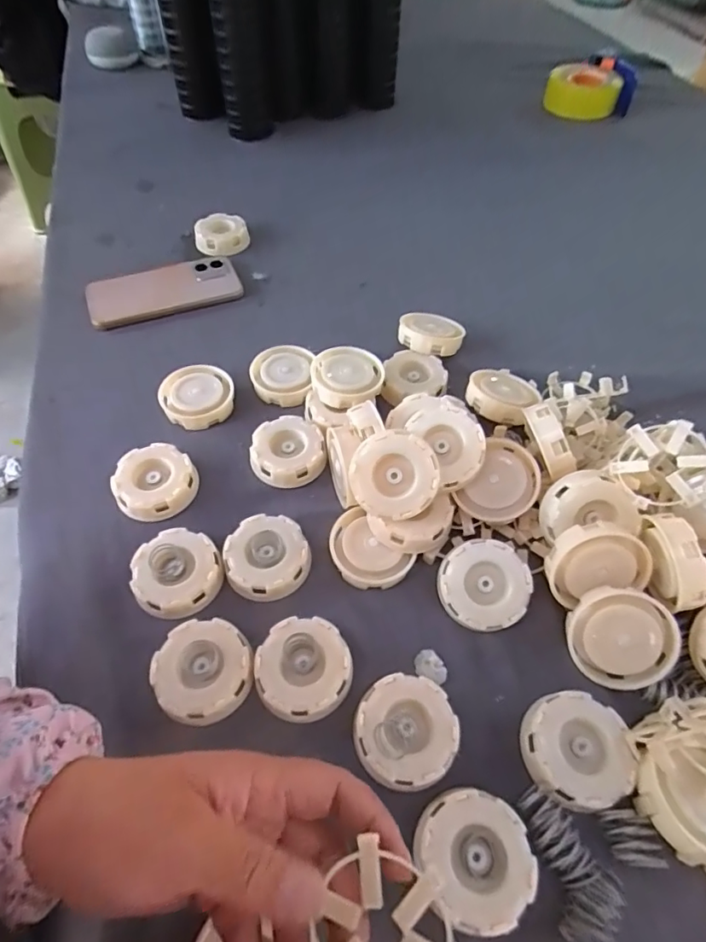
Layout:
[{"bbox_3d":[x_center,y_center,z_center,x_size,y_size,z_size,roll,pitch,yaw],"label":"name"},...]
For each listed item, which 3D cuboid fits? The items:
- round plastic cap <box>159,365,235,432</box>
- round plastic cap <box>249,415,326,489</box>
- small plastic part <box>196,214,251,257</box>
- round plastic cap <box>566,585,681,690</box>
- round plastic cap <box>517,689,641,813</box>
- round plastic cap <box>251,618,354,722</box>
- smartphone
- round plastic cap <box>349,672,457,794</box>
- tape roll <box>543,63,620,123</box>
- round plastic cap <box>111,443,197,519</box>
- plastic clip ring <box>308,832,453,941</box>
[{"bbox_3d":[-0.148,-0.071,0.482,0.066,0.026,0.062,0,54,0],"label":"round plastic cap"},{"bbox_3d":[-0.057,-0.020,0.448,0.063,0.020,0.066,-1,54,-1],"label":"round plastic cap"},{"bbox_3d":[-0.167,-0.303,0.643,0.066,0.023,0.058,-2,54,-1],"label":"small plastic part"},{"bbox_3d":[0.182,0.113,0.341,0.067,0.012,0.066,2,99,15],"label":"round plastic cap"},{"bbox_3d":[0.143,0.179,0.324,0.066,0.019,0.062,0,54,0],"label":"round plastic cap"},{"bbox_3d":[-0.034,0.137,0.349,0.063,0.021,0.063,0,54,0],"label":"round plastic cap"},{"bbox_3d":[-0.215,-0.208,0.576,0.164,0.010,0.079,-17,64,-15],"label":"smartphone"},{"bbox_3d":[0.034,0.168,0.326,0.064,0.025,0.064,0,54,0],"label":"round plastic cap"},{"bbox_3d":[0.418,-0.703,0.925,0.114,0.046,0.111,0,54,0],"label":"tape roll"},{"bbox_3d":[-0.167,0.010,0.425,0.065,0.022,0.061,0,54,0],"label":"round plastic cap"},{"bbox_3d":[0.015,0.189,0.203,0.057,0.010,0.052,0,54,0],"label":"plastic clip ring"}]

